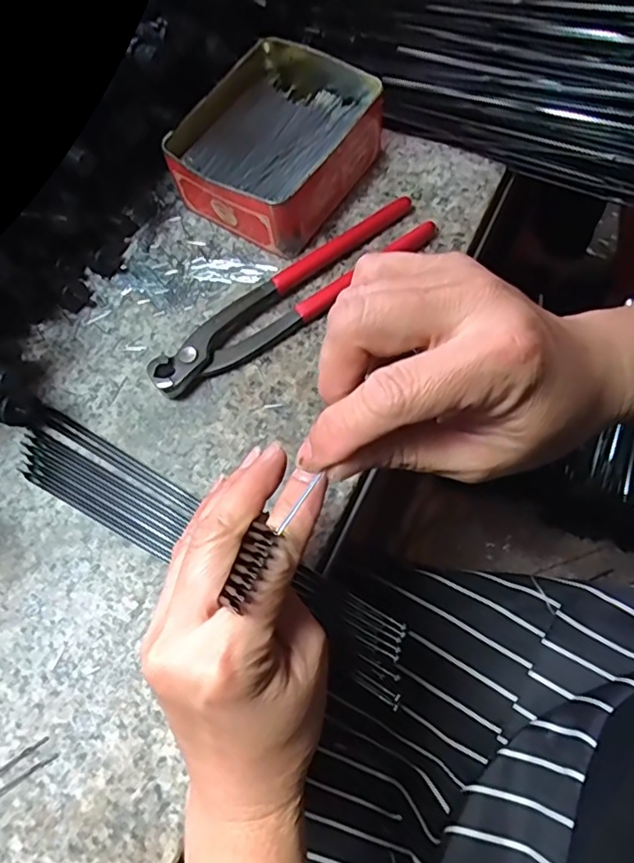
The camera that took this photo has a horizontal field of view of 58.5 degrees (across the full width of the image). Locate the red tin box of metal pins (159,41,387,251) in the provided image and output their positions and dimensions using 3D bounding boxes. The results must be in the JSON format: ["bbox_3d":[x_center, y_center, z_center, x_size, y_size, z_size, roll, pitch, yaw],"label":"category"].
[{"bbox_3d":[-0.025,-0.183,0.367,0.103,0.045,0.129,33,73,16],"label":"red tin box of metal pins"}]

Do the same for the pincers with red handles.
[{"bbox_3d":[-0.016,-0.084,0.348,0.194,0.017,0.039,-34,69,-10],"label":"pincers with red handles"}]

